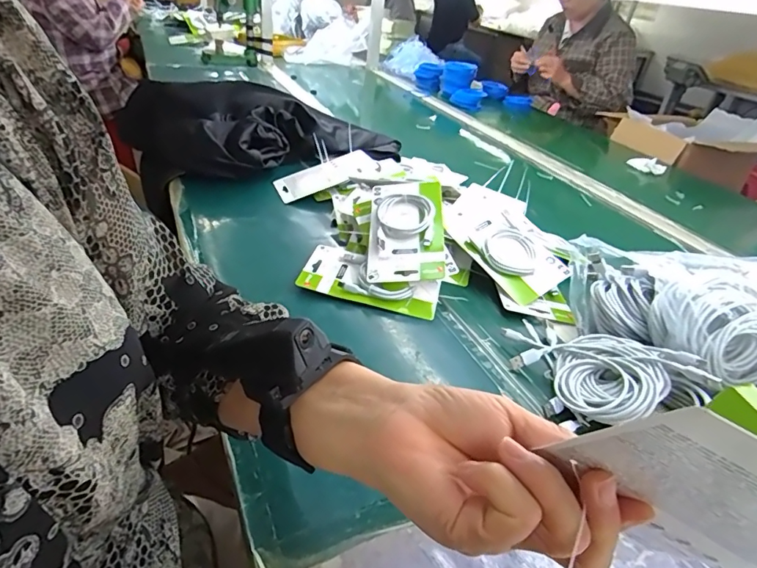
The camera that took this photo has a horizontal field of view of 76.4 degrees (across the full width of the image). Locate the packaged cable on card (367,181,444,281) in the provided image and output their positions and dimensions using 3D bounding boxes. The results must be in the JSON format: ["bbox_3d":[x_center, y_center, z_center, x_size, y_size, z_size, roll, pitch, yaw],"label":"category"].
[{"bbox_3d":[0.038,-0.076,0.658,0.098,0.016,0.170,1,55,5],"label":"packaged cable on card"}]

